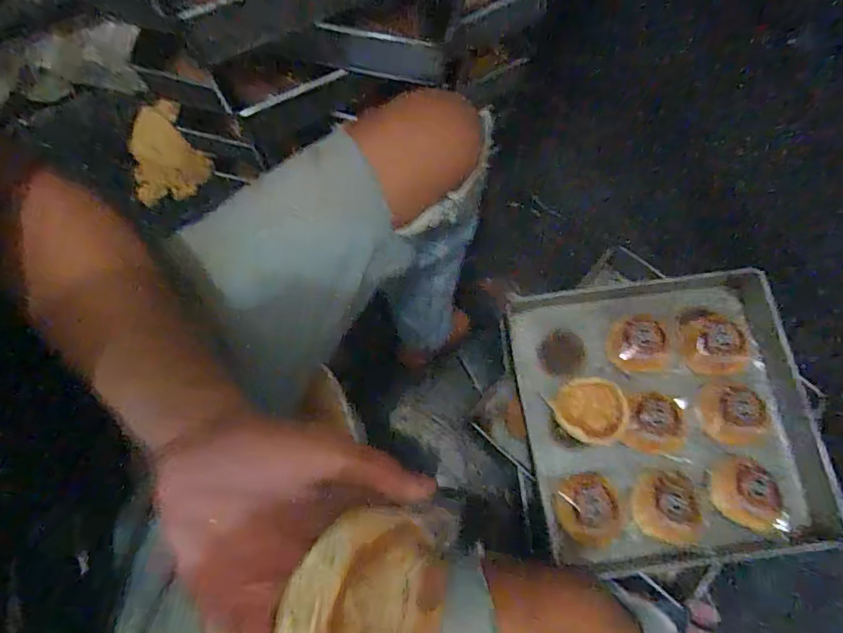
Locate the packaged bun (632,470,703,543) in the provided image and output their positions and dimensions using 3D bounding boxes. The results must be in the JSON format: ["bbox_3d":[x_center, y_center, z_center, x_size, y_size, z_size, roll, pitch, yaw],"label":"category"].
[{"bbox_3d":[0.350,0.271,0.688,0.095,0.036,0.097,6,74,3],"label":"packaged bun"}]

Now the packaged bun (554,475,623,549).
[{"bbox_3d":[0.245,0.286,0.703,0.086,0.031,0.096,-13,74,-2],"label":"packaged bun"}]

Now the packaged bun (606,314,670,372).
[{"bbox_3d":[0.340,0.042,0.758,0.086,0.031,0.081,2,74,2],"label":"packaged bun"}]

